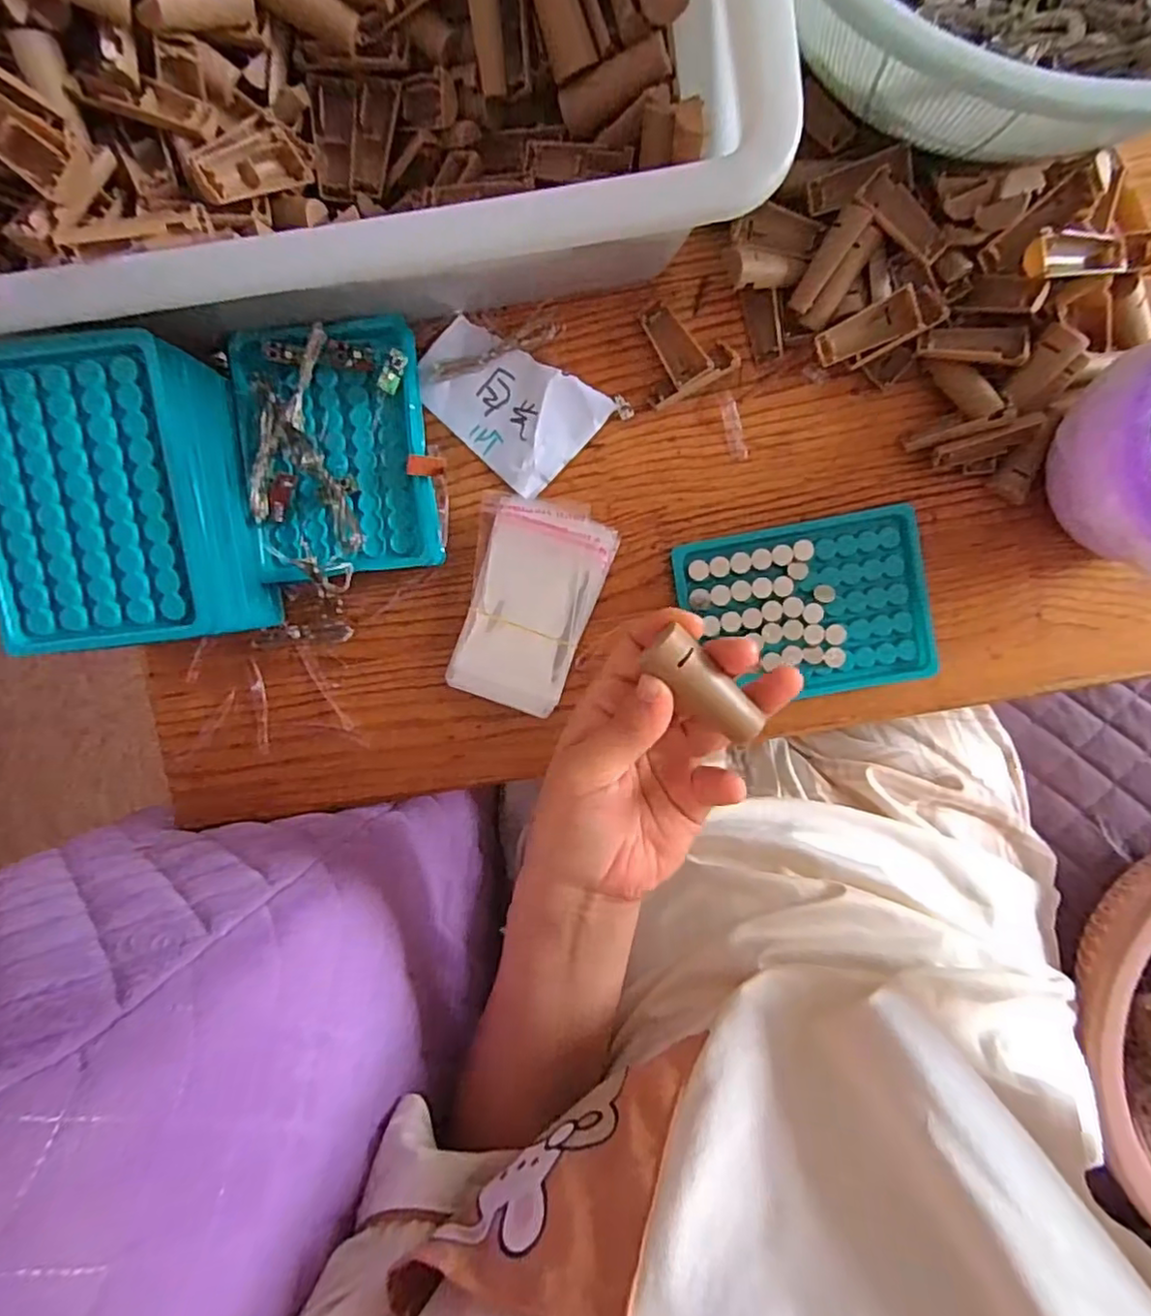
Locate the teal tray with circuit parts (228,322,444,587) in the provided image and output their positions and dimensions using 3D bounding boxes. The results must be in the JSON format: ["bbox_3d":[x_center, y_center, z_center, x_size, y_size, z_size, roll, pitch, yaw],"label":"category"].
[{"bbox_3d":[-0.127,-0.110,0.341,0.094,0.033,0.130,-7,94,2],"label":"teal tray with circuit parts"}]

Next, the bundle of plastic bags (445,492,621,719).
[{"bbox_3d":[-0.025,-0.028,0.355,0.072,0.013,0.115,13,94,1],"label":"bundle of plastic bags"}]

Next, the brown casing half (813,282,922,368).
[{"bbox_3d":[0.148,-0.168,0.323,0.049,0.009,0.021,-20,107,10],"label":"brown casing half"}]

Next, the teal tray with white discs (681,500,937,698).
[{"bbox_3d":[0.127,-0.026,0.350,0.129,0.010,0.095,-11,93,2],"label":"teal tray with white discs"}]

